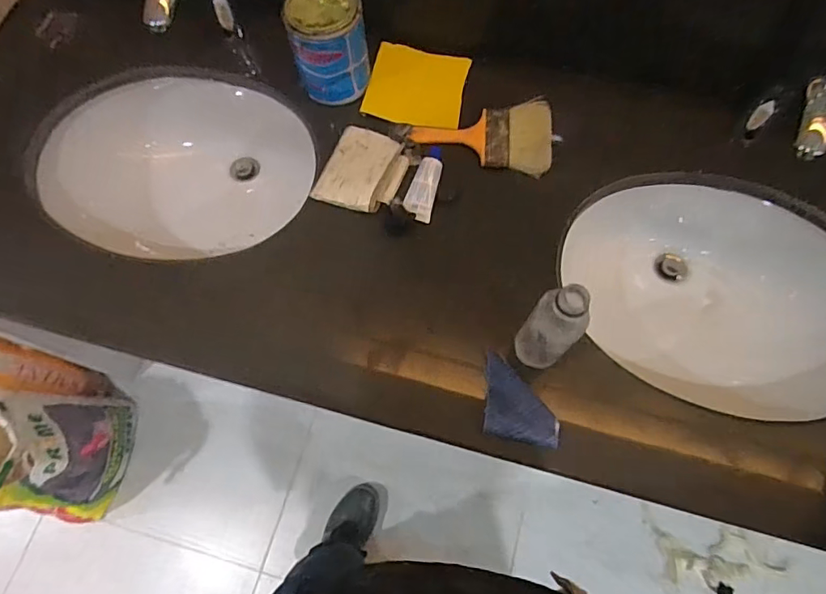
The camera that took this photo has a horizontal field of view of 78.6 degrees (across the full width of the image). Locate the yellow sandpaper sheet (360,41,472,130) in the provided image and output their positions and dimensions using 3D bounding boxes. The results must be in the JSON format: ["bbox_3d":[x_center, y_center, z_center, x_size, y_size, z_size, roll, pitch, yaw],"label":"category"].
[{"bbox_3d":[0.005,-0.318,0.765,0.143,0.015,0.137,10,69,6],"label":"yellow sandpaper sheet"}]

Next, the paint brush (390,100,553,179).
[{"bbox_3d":[0.085,-0.232,0.726,0.223,0.023,0.106,2,69,3],"label":"paint brush"}]

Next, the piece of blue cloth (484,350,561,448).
[{"bbox_3d":[0.131,0.125,0.608,0.086,0.022,0.098,6,67,3],"label":"piece of blue cloth"}]

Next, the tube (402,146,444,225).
[{"bbox_3d":[0.017,-0.165,0.709,0.040,0.018,0.119,11,69,6],"label":"tube"}]

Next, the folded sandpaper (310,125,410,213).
[{"bbox_3d":[-0.069,-0.178,0.709,0.105,0.015,0.121,21,71,10],"label":"folded sandpaper"}]

